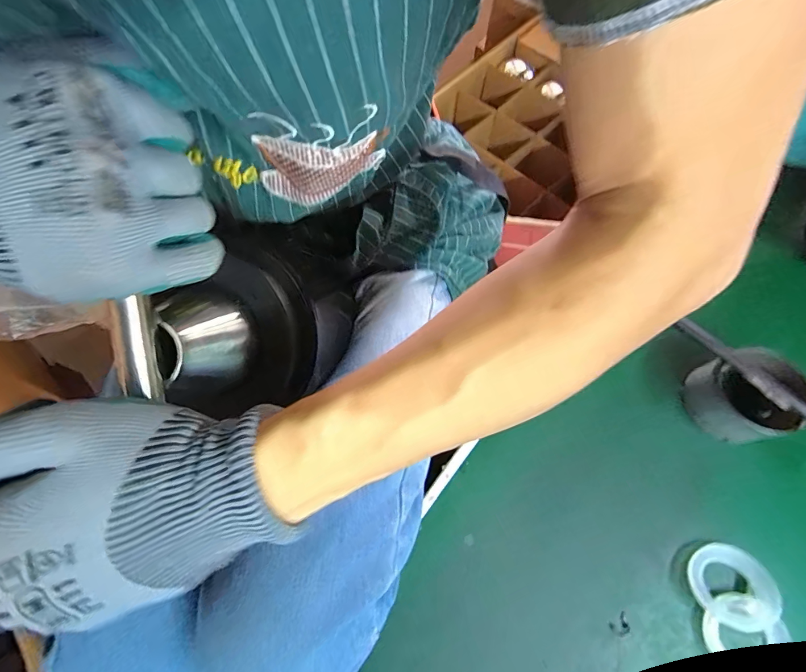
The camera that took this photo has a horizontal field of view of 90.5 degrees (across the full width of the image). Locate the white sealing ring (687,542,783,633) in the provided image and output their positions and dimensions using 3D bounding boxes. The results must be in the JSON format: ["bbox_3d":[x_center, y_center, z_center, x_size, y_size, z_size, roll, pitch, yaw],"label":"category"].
[{"bbox_3d":[0.267,0.203,0.325,0.060,0.013,0.059,3,68,3],"label":"white sealing ring"}]

